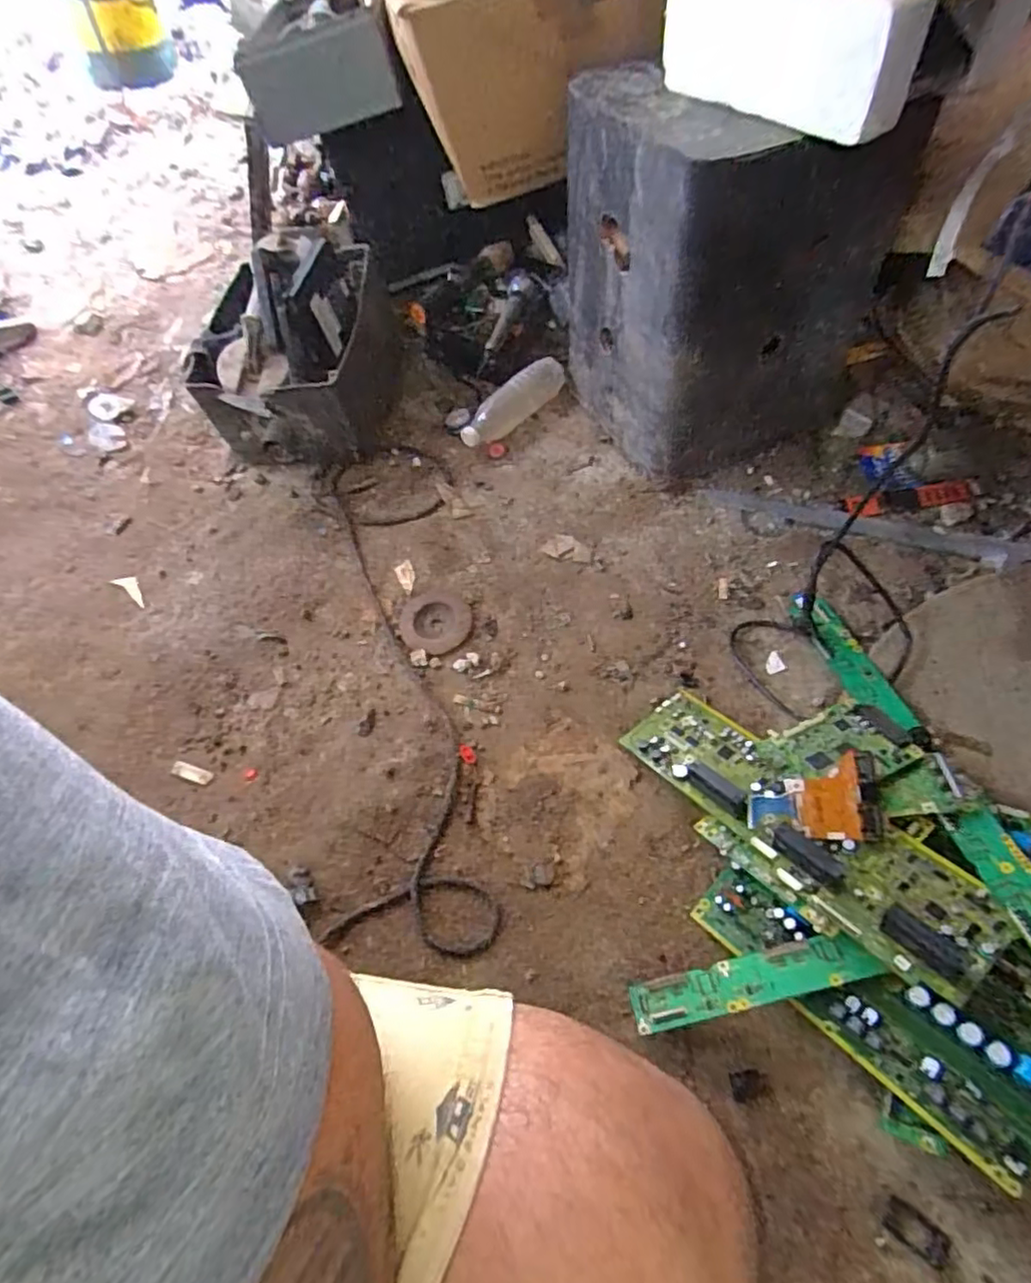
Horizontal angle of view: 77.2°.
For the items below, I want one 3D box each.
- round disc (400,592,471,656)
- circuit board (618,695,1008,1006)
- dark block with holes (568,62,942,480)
[{"bbox_3d":[-0.106,-0.026,0.857,0.094,0.005,0.091,-2,59,3],"label":"round disc"},{"bbox_3d":[0.268,0.167,0.636,0.127,0.041,0.377,-36,45,-15],"label":"circuit board"},{"bbox_3d":[0.275,-0.492,0.873,0.324,0.395,0.341,-22,62,-10],"label":"dark block with holes"}]

